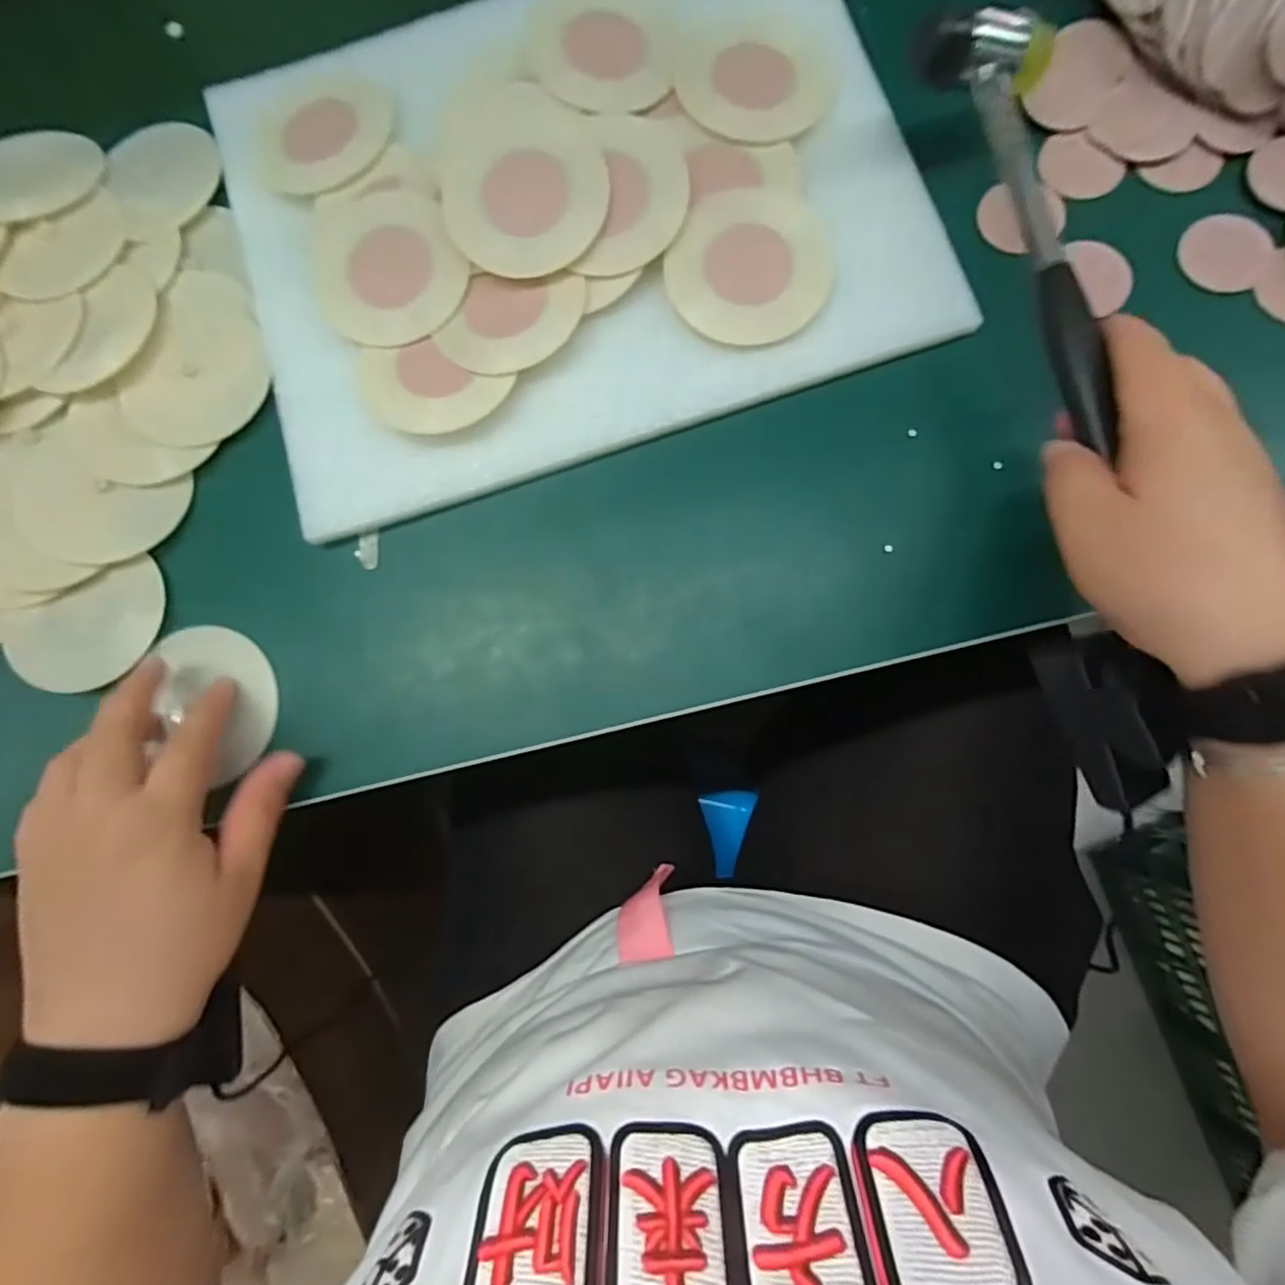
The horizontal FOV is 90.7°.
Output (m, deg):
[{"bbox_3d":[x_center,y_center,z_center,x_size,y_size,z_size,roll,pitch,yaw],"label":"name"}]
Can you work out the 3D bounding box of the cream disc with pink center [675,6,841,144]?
[{"bbox_3d":[0.064,-0.312,0.349,0.086,0.004,0.082,0,83,0],"label":"cream disc with pink center"}]

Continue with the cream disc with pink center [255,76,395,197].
[{"bbox_3d":[-0.184,-0.293,0.367,0.084,0.009,0.071,-40,86,1],"label":"cream disc with pink center"}]

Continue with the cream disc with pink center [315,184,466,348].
[{"bbox_3d":[-0.139,-0.208,0.347,0.080,0.007,0.097,-10,81,4],"label":"cream disc with pink center"}]

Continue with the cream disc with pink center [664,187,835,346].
[{"bbox_3d":[0.057,-0.199,0.334,0.085,0.005,0.079,0,87,3],"label":"cream disc with pink center"}]

